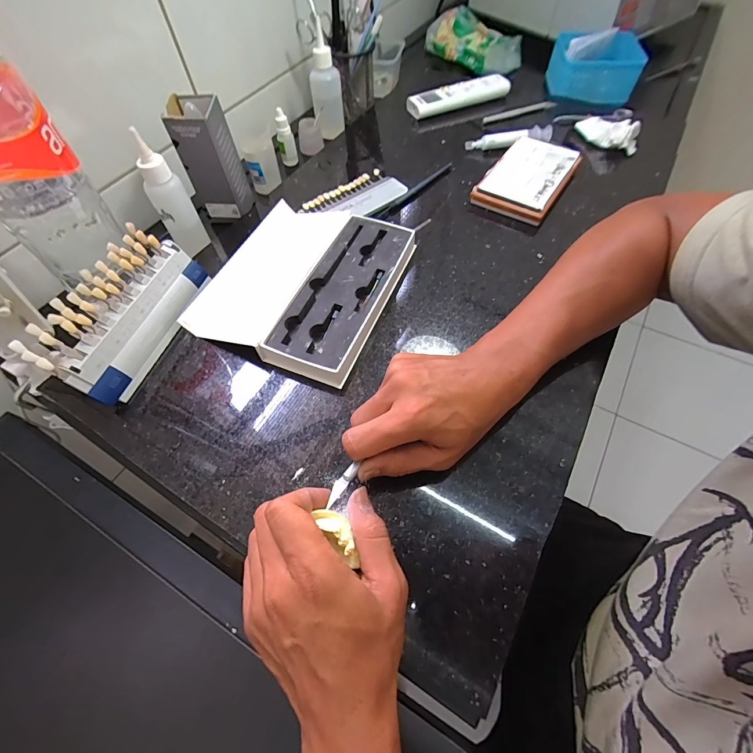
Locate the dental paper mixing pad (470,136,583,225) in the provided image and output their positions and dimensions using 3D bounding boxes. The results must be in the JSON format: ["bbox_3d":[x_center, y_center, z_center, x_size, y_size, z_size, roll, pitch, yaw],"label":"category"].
[{"bbox_3d":[0.204,-0.269,0.492,0.096,0.027,0.141,30,66,16],"label":"dental paper mixing pad"}]

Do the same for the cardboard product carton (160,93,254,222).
[{"bbox_3d":[-0.210,-0.273,0.466,0.055,0.133,0.057,4,62,3],"label":"cardboard product carton"}]

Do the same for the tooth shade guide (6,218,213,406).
[{"bbox_3d":[-0.241,-0.066,0.356,0.043,0.080,0.172,14,63,9],"label":"tooth shade guide"}]

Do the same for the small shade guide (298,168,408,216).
[{"bbox_3d":[-0.028,-0.241,0.492,0.128,0.010,0.066,-37,67,-17],"label":"small shade guide"}]

